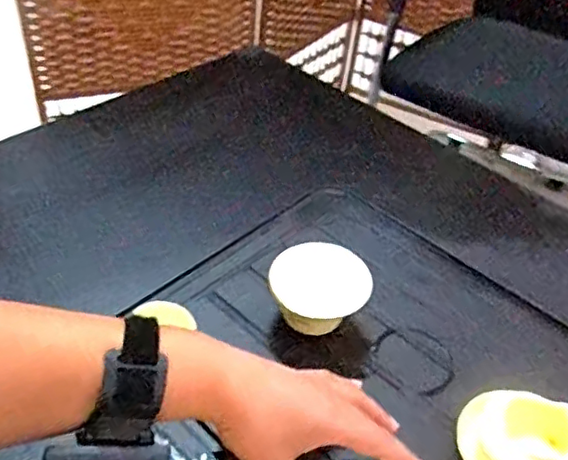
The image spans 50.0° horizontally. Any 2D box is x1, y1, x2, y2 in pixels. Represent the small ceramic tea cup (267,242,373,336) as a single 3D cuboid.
[{"bbox_3d":[0.031,0.062,0.570,0.089,0.066,0.075,21,43,15],"label":"small ceramic tea cup"}]

